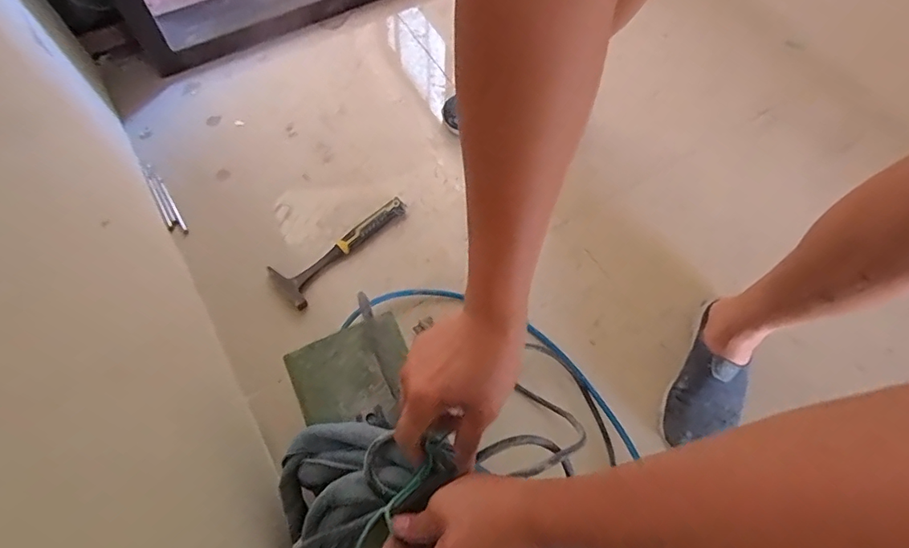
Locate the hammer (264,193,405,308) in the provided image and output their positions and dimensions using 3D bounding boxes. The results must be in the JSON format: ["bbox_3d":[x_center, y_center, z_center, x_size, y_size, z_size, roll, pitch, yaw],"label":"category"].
[{"bbox_3d":[-0.209,-0.058,0.866,0.087,0.027,0.263,38,70,12],"label":"hammer"}]

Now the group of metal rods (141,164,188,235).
[{"bbox_3d":[-0.542,-0.139,0.900,0.032,0.011,0.174,-30,72,-15],"label":"group of metal rods"}]

